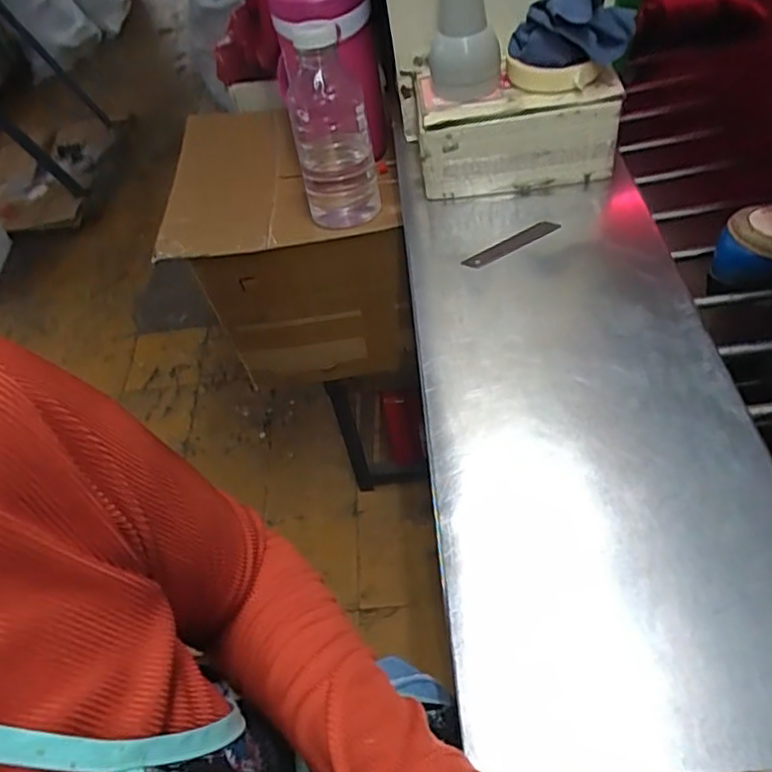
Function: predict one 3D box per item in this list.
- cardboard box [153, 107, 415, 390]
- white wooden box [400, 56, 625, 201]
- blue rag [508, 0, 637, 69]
[{"bbox_3d":[-0.122,-0.200,0.965,0.308,0.298,0.265,-7,52,5],"label":"cardboard box"},{"bbox_3d":[0.122,-0.272,0.657,0.206,0.097,0.119,-6,51,7],"label":"white wooden box"},{"bbox_3d":[0.171,-0.328,0.570,0.098,0.064,0.049,-7,52,5],"label":"blue rag"}]

